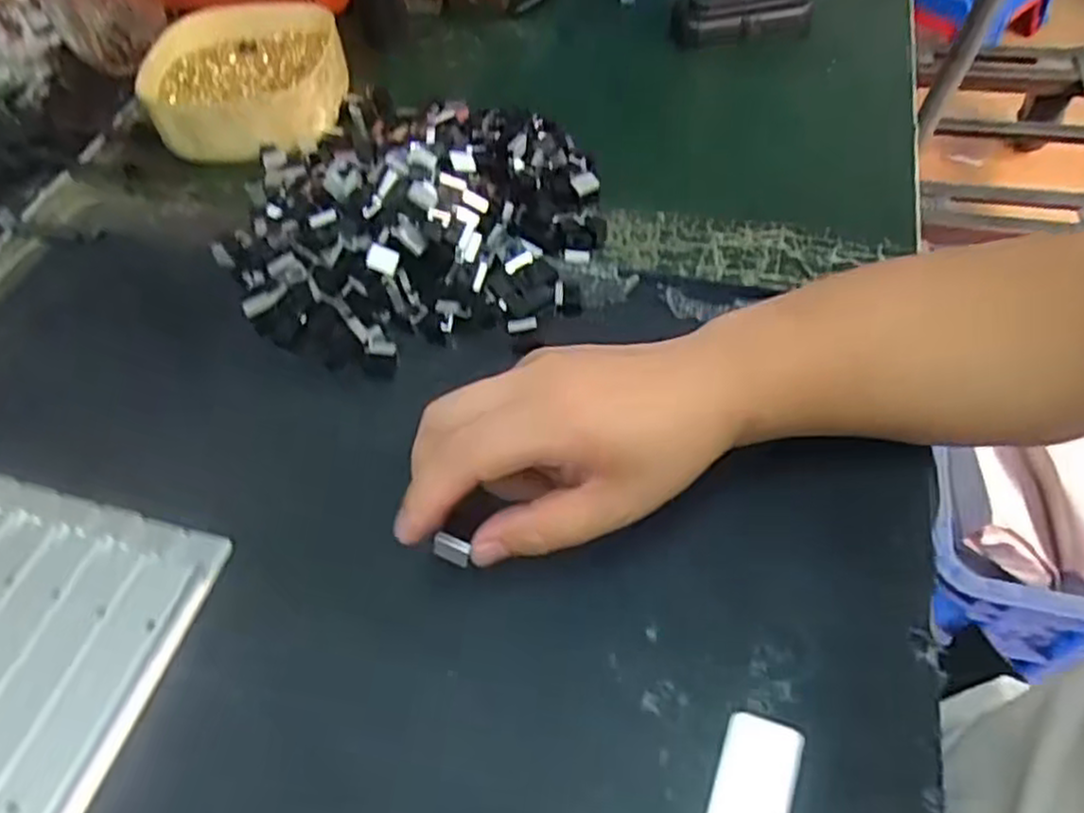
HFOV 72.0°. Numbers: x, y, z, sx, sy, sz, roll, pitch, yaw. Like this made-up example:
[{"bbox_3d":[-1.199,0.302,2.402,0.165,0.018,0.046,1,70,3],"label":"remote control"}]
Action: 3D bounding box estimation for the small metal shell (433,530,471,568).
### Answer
[{"bbox_3d":[-0.038,0.060,0.312,0.015,0.008,0.009,18,57,17],"label":"small metal shell"}]

